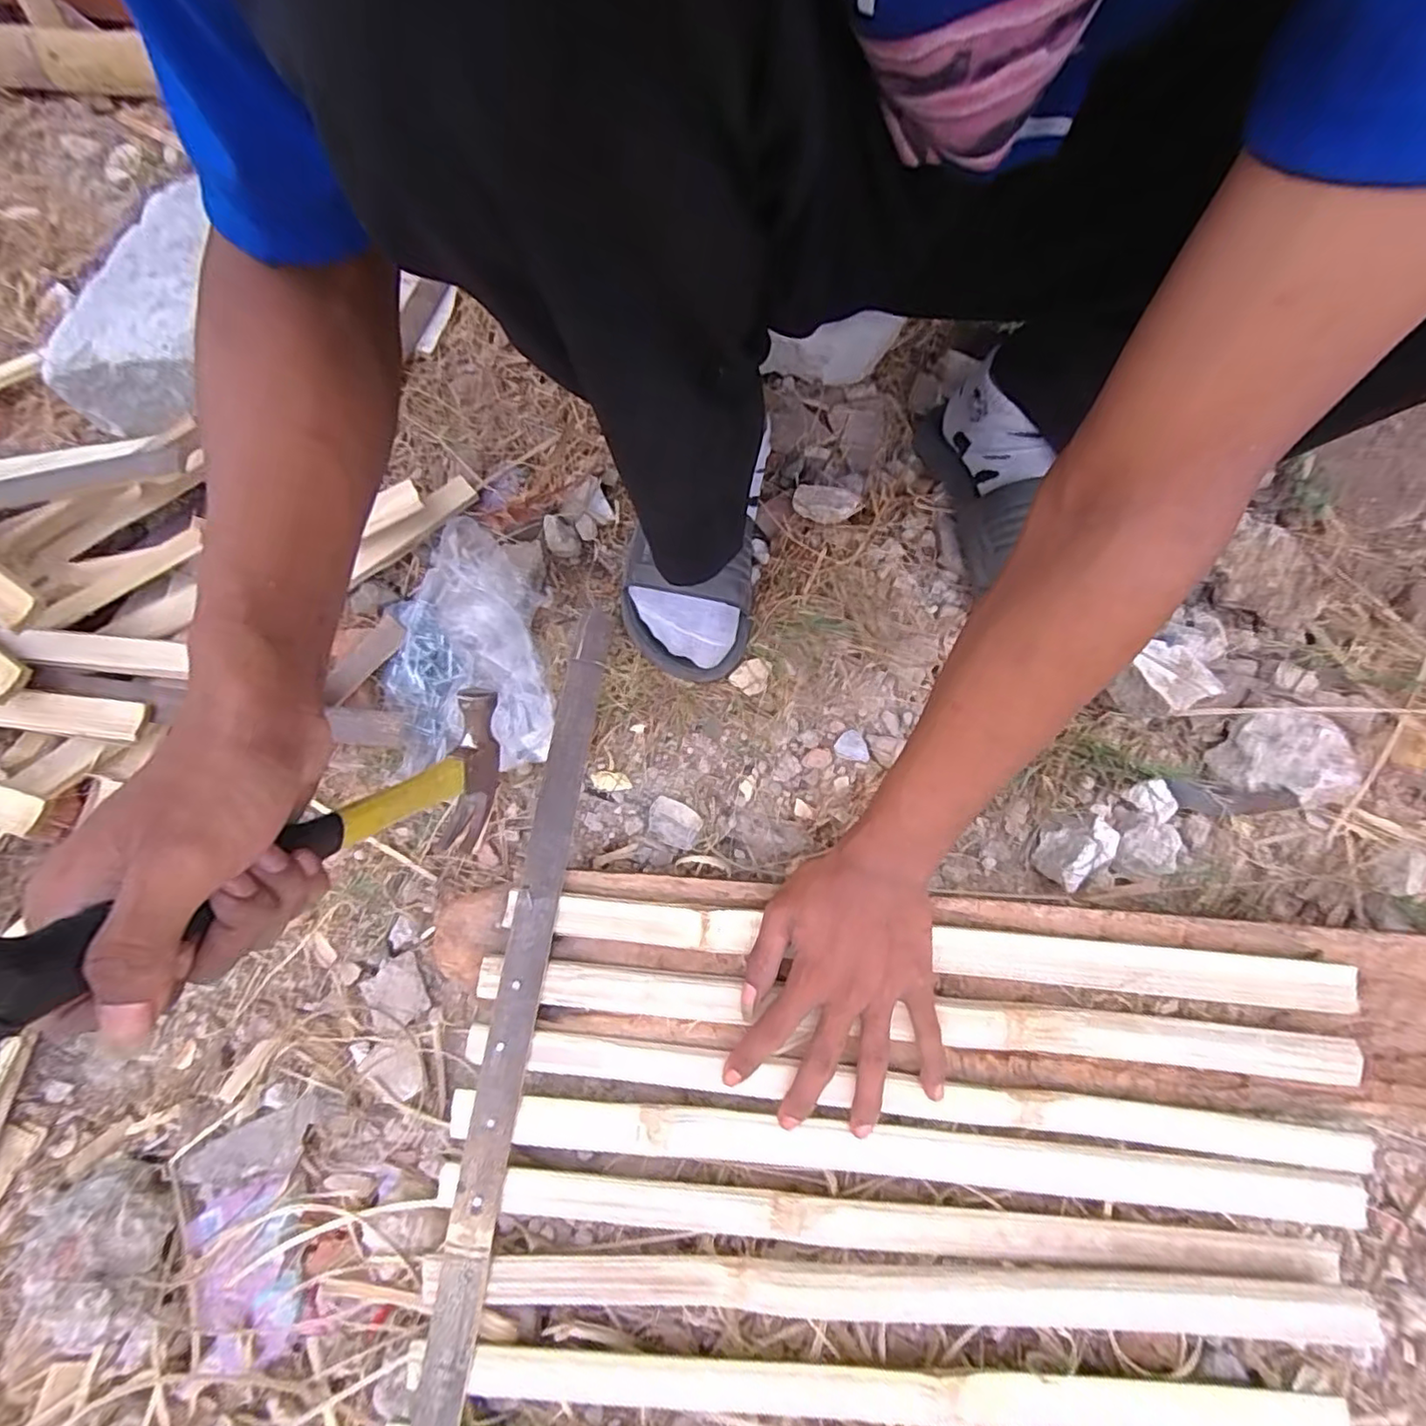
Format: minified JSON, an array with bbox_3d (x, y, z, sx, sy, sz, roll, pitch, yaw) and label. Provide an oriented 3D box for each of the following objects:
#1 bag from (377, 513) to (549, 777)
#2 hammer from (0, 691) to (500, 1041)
[{"bbox_3d":[-0.191,-0.050,0.477,0.124,0.079,0.180,-7,71,-2],"label":"bag"},{"bbox_3d":[-0.179,0.058,0.283,0.030,0.268,0.094,25,104,7],"label":"hammer"}]

